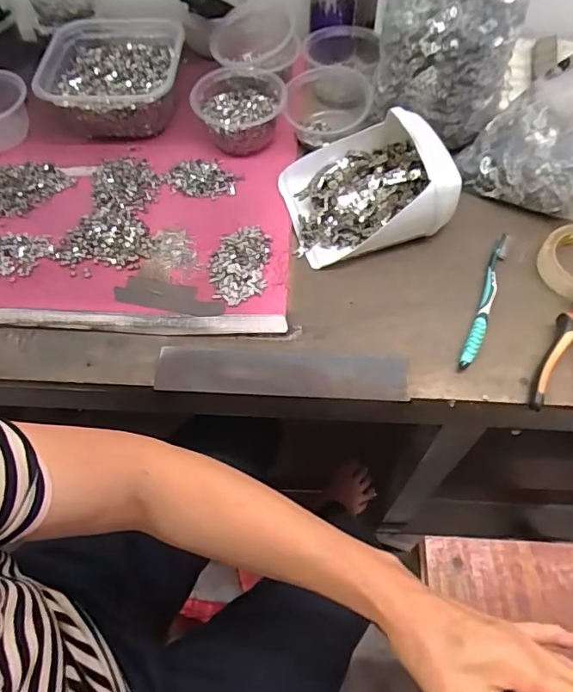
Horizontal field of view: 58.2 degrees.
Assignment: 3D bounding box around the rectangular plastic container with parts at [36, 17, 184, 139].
[{"bbox_3d":[-0.227,-0.361,0.684,0.172,0.063,0.182,-1,59,1],"label":"rectangular plastic container with parts"}]

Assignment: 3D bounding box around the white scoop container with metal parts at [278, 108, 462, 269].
[{"bbox_3d":[0.090,-0.185,0.587,0.180,0.087,0.153,-10,60,-4],"label":"white scoop container with metal parts"}]

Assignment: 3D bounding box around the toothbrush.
[{"bbox_3d":[0.213,-0.051,0.548,0.016,0.015,0.179,20,62,13],"label":"toothbrush"}]

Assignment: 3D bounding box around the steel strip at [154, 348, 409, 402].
[{"bbox_3d":[-0.006,0.026,0.511,0.245,0.011,0.049,1,60,5],"label":"steel strip"}]

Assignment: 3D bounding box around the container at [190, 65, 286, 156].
[{"bbox_3d":[-0.056,-0.300,0.656,0.099,0.066,0.108,-1,59,1],"label":"container"}]

